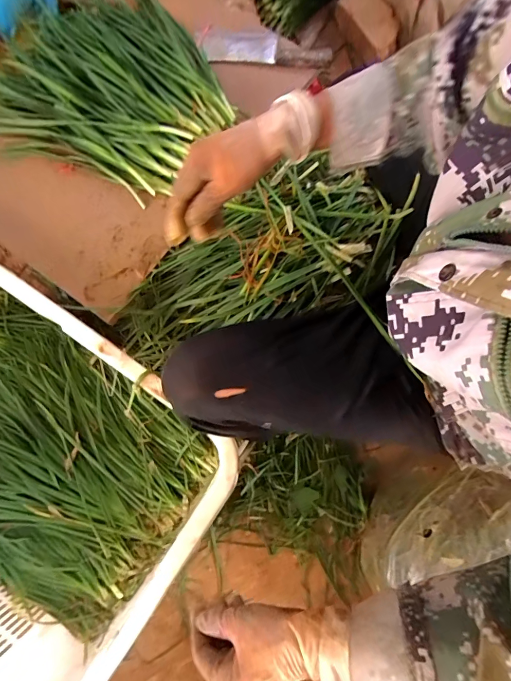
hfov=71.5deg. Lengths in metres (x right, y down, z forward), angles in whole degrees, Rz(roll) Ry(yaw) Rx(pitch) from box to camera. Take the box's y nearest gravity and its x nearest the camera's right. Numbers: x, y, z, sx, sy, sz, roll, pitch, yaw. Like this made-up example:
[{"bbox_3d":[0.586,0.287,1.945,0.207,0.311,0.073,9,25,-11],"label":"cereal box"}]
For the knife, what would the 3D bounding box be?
[{"bbox_3d":[0.019,-0.528,0.637,0.227,0.020,0.072,8,87,10],"label":"knife"}]

